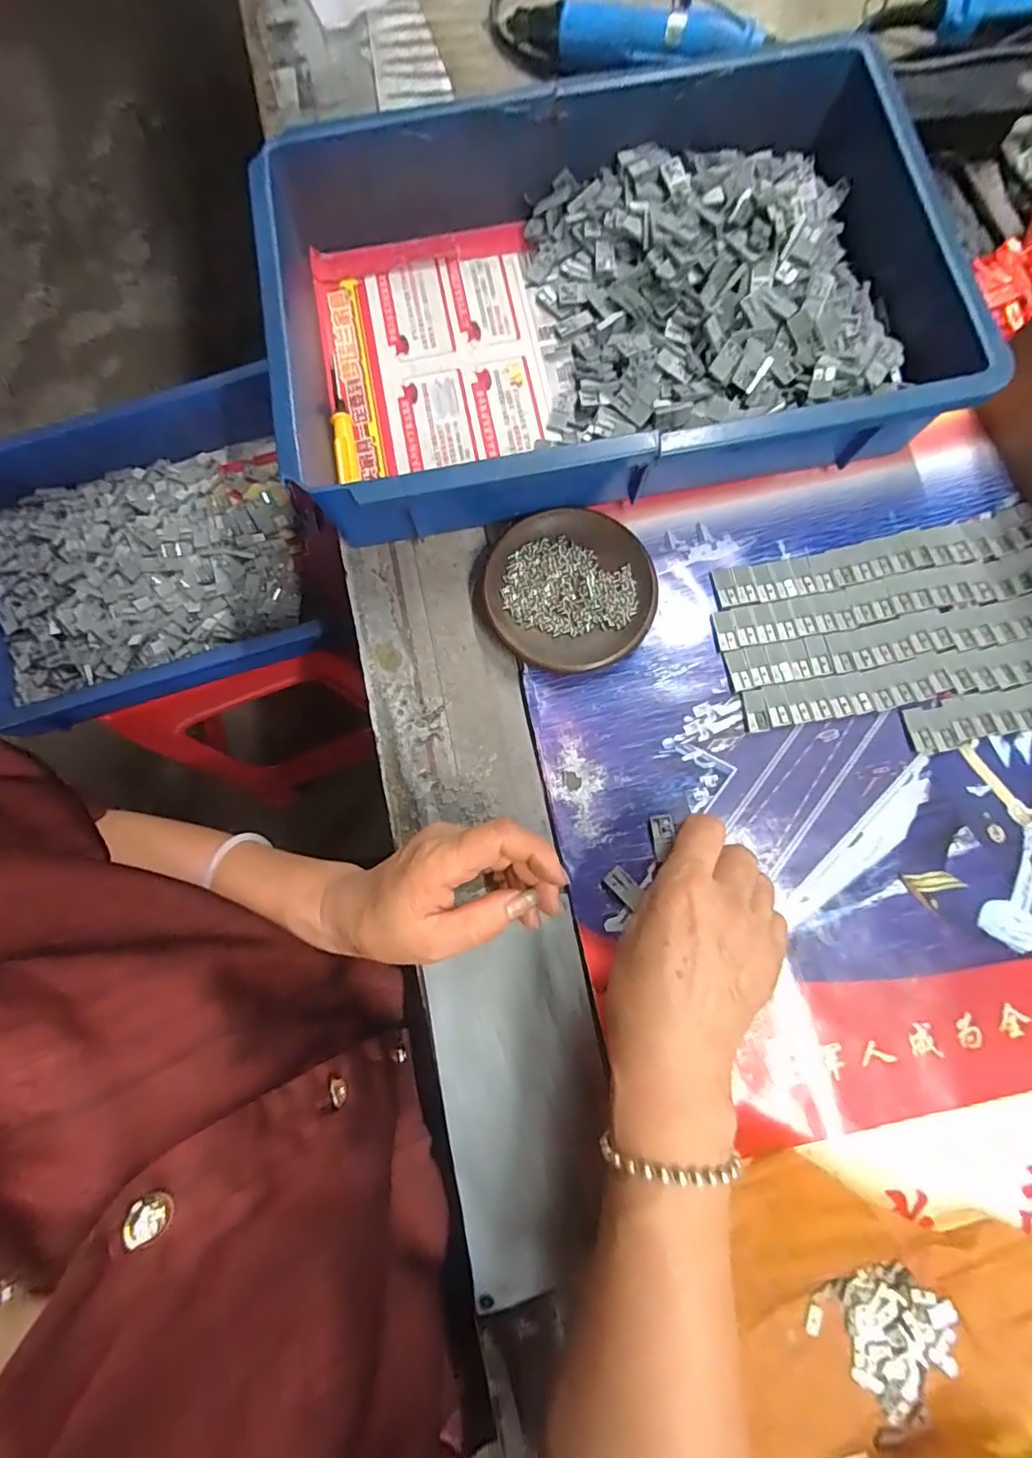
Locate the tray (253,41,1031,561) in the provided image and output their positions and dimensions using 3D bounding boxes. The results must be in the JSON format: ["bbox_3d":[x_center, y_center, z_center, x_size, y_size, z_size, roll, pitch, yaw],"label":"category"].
[{"bbox_3d":[0.056,-0.289,0.379,0.423,0.077,0.280,-10,79,-1],"label":"tray"}]

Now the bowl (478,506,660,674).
[{"bbox_3d":[0.035,-0.092,0.374,0.114,0.017,0.109,0,79,1],"label":"bowl"}]

